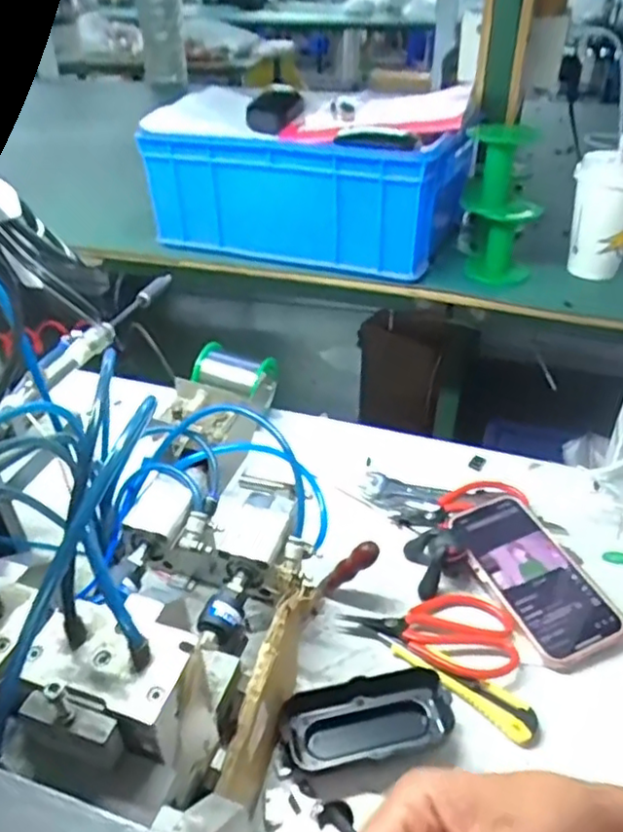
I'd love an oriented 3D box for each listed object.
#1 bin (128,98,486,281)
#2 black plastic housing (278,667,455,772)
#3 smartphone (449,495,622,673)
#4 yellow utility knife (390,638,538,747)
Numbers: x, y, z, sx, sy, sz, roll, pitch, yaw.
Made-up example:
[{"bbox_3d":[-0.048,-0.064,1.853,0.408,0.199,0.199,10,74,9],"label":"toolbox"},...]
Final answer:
[{"bbox_3d":[0.008,-0.273,0.744,0.349,0.123,0.207,13,39,18],"label":"bin"},{"bbox_3d":[0.037,0.204,0.427,0.109,0.023,0.046,-7,37,-9],"label":"black plastic housing"},{"bbox_3d":[0.184,0.131,0.527,0.078,0.010,0.153,-19,44,-14],"label":"smartphone"},{"bbox_3d":[0.108,0.192,0.456,0.111,0.009,0.026,25,43,30],"label":"yellow utility knife"}]

